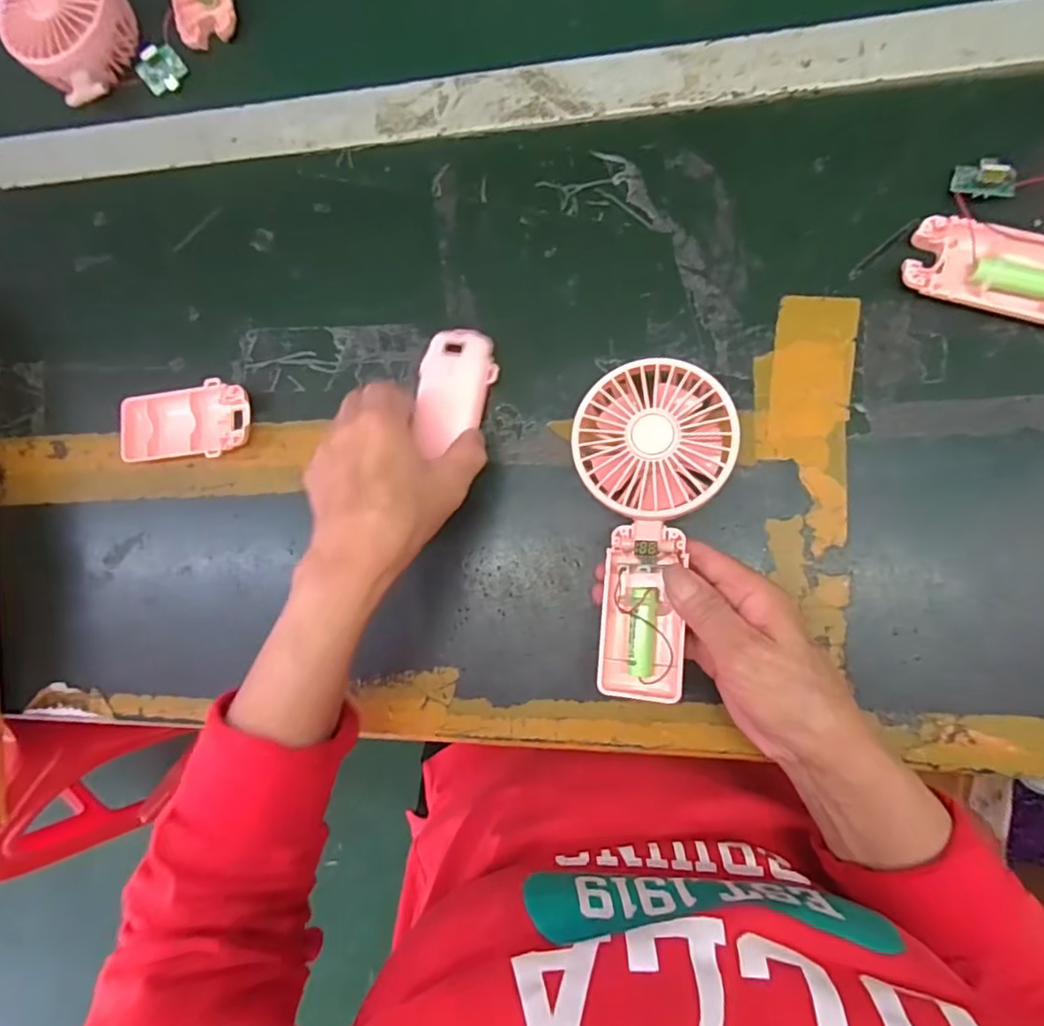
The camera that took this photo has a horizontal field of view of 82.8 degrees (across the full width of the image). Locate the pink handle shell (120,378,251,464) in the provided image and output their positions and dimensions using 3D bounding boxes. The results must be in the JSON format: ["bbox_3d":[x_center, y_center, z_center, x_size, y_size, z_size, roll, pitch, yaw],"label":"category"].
[{"bbox_3d":[-0.231,-0.062,0.409,0.093,0.017,0.050,-3,86,9],"label":"pink handle shell"}]

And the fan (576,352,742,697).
[{"bbox_3d":[0.071,0.009,0.330,0.081,0.027,0.181,2,92,9],"label":"fan"}]

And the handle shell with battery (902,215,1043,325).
[{"bbox_3d":[0.268,-0.136,0.332,0.095,0.014,0.043,20,89,10],"label":"handle shell with battery"}]

